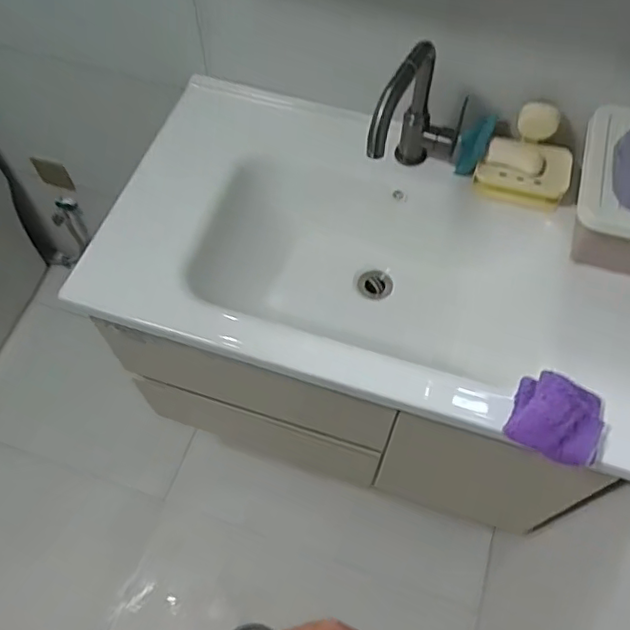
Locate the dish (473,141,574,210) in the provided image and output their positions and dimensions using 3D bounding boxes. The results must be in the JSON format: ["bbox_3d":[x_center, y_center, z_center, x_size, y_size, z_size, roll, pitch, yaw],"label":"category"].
[{"bbox_3d":[0.309,-0.210,0.892,0.130,0.055,0.081,24,64,11],"label":"dish"}]

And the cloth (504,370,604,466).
[{"bbox_3d":[0.293,0.119,0.716,0.104,0.044,0.098,24,64,11],"label":"cloth"}]

